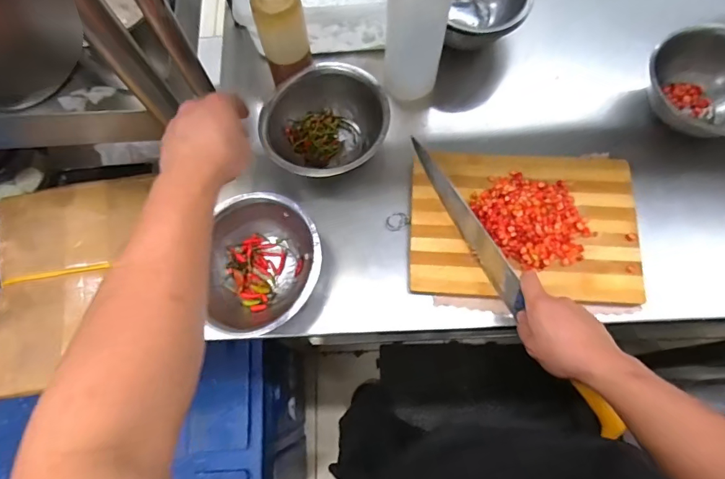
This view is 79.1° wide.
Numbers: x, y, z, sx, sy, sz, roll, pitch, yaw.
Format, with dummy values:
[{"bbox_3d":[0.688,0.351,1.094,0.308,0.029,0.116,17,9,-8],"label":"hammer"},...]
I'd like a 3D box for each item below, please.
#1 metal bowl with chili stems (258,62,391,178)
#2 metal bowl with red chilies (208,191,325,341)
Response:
[{"bbox_3d":[-0.056,-0.160,0.620,0.164,0.085,0.153,-1,72,2],"label":"metal bowl with chili stems"},{"bbox_3d":[-0.127,0.032,0.562,0.149,0.079,0.157,-9,72,-1],"label":"metal bowl with red chilies"}]

